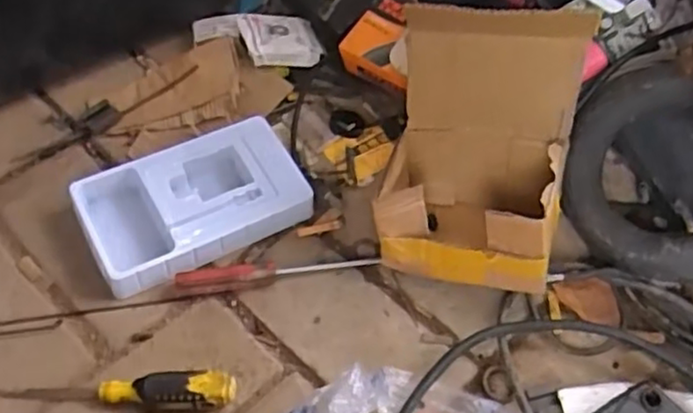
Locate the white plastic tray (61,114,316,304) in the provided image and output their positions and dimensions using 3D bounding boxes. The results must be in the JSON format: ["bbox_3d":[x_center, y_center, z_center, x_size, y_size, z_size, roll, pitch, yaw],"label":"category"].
[{"bbox_3d":[-0.128,-0.004,0.578,0.179,0.034,0.112,-25,59,-21],"label":"white plastic tray"}]

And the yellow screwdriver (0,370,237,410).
[{"bbox_3d":[-0.161,0.132,0.483,0.164,0.026,0.024,-1,54,-5],"label":"yellow screwdriver"}]

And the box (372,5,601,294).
[{"bbox_3d":[0.098,-0.036,0.519,0.142,0.196,0.119,16,54,7],"label":"box"}]

